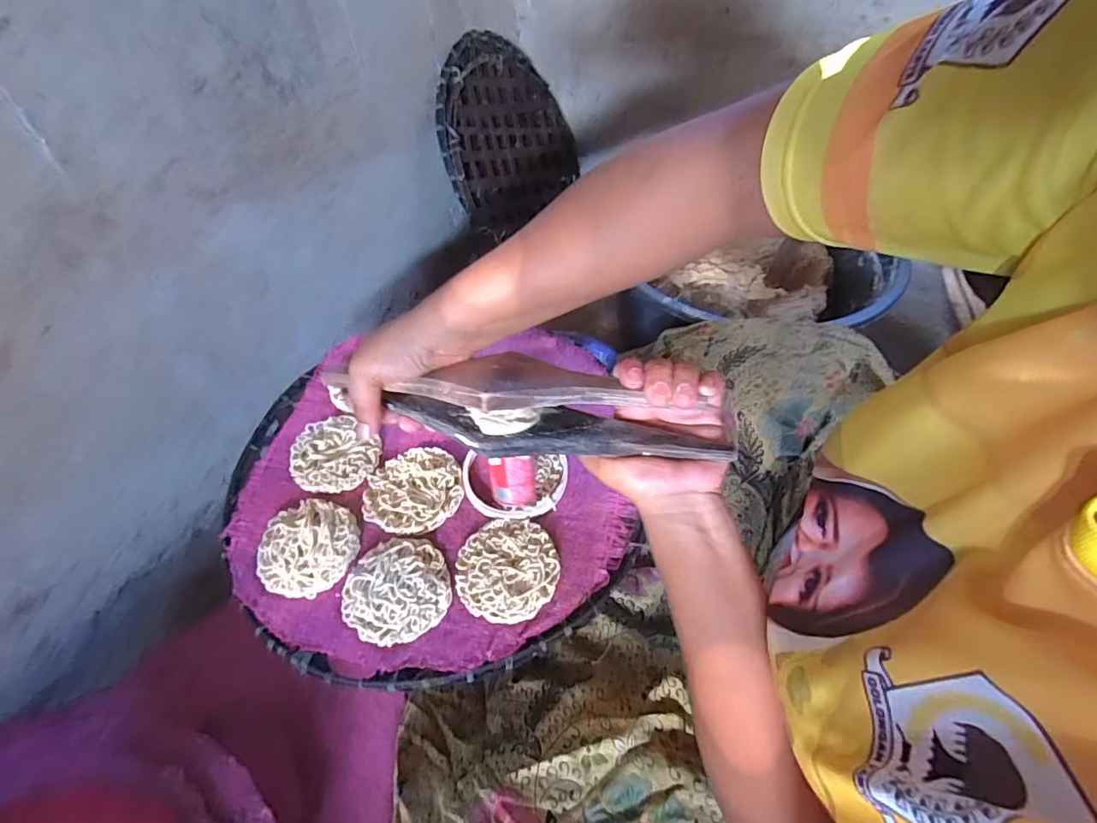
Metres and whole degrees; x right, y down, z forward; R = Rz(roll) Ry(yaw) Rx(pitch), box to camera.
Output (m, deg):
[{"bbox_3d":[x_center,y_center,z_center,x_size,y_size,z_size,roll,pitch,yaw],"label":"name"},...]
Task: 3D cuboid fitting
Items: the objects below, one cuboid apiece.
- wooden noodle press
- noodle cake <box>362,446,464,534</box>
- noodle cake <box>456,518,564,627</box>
[{"bbox_3d":[-0.017,-0.005,0.362,0.264,0.048,0.065,9,51,9],"label":"wooden noodle press"},{"bbox_3d":[-0.110,0.062,0.432,0.076,0.008,0.075,-3,50,-1],"label":"noodle cake"},{"bbox_3d":[-0.031,0.119,0.395,0.075,0.011,0.071,-1,50,1],"label":"noodle cake"}]

